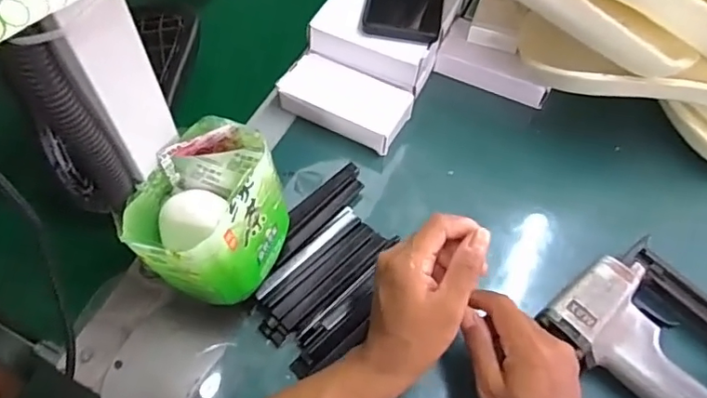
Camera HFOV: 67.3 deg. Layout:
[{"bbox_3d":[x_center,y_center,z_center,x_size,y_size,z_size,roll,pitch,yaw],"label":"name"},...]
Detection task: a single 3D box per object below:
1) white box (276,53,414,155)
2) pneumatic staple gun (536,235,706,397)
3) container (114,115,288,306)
[{"bbox_3d":[-0.007,-0.098,0.542,0.126,0.034,0.066,26,61,14],"label":"white box"},{"bbox_3d":[0.259,0.124,0.398,0.212,0.040,0.118,38,64,20],"label":"pneumatic staple gun"},{"bbox_3d":[-0.100,0.010,0.382,0.083,0.084,0.108,21,60,11],"label":"container"}]

